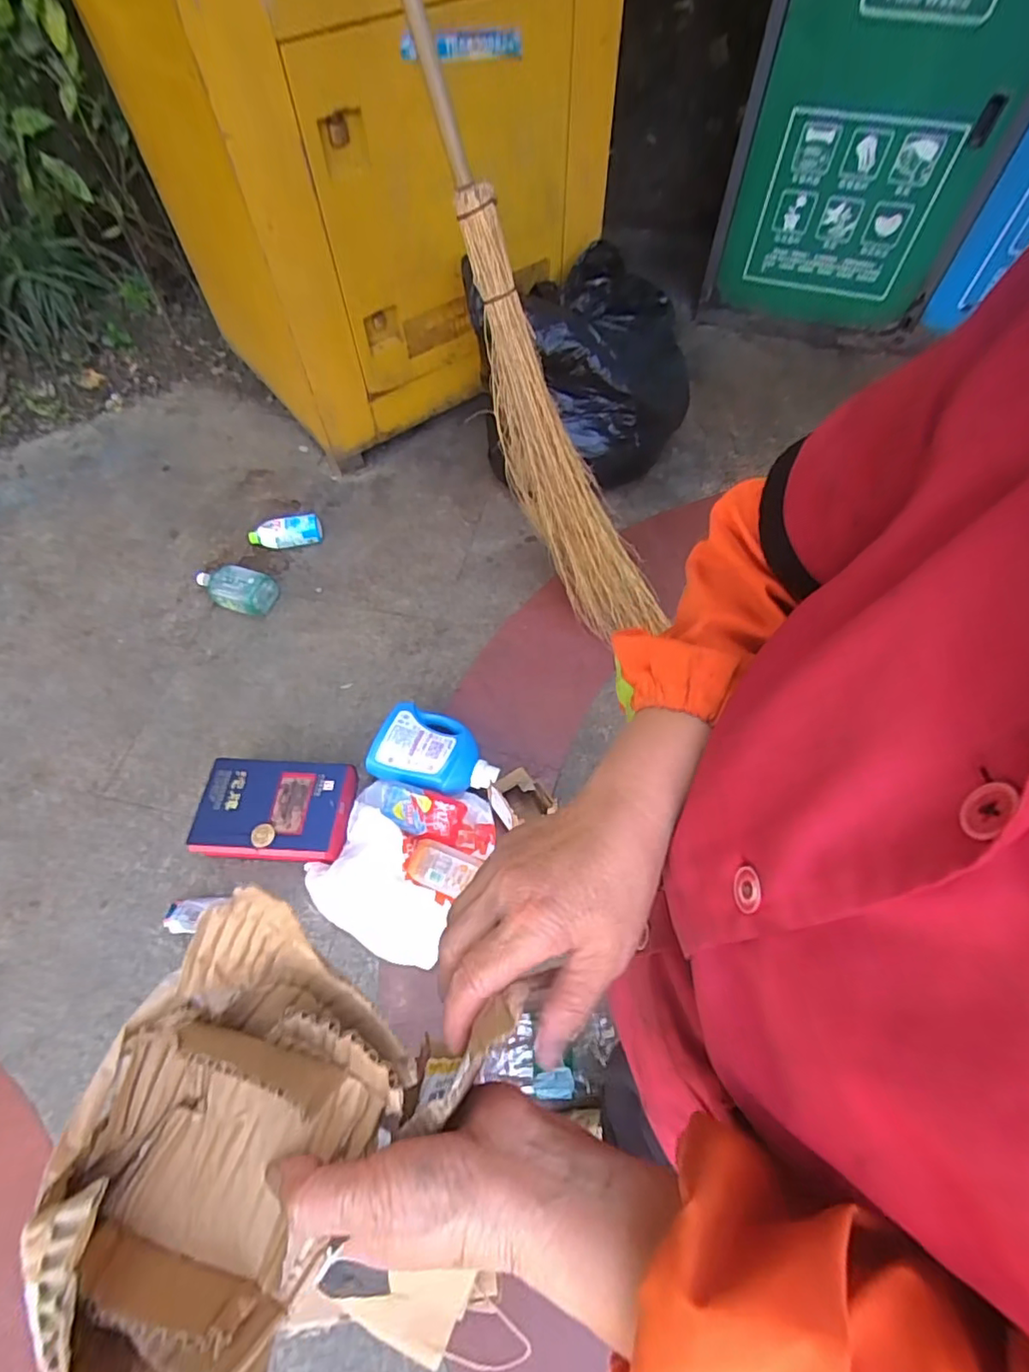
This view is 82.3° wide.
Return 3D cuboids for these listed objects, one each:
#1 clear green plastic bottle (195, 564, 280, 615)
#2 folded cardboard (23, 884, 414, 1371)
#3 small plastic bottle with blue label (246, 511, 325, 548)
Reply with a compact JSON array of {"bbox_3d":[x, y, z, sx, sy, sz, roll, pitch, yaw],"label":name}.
[{"bbox_3d":[-0.731,-0.256,1.532,0.208,0.076,0.107,13,63,9],"label":"clear green plastic bottle"},{"bbox_3d":[-0.119,0.181,0.240,0.113,0.075,0.156,24,65,14],"label":"folded cardboard"},{"bbox_3d":[-0.638,-0.431,1.640,0.198,0.066,0.090,-10,62,-3],"label":"small plastic bottle with blue label"}]

